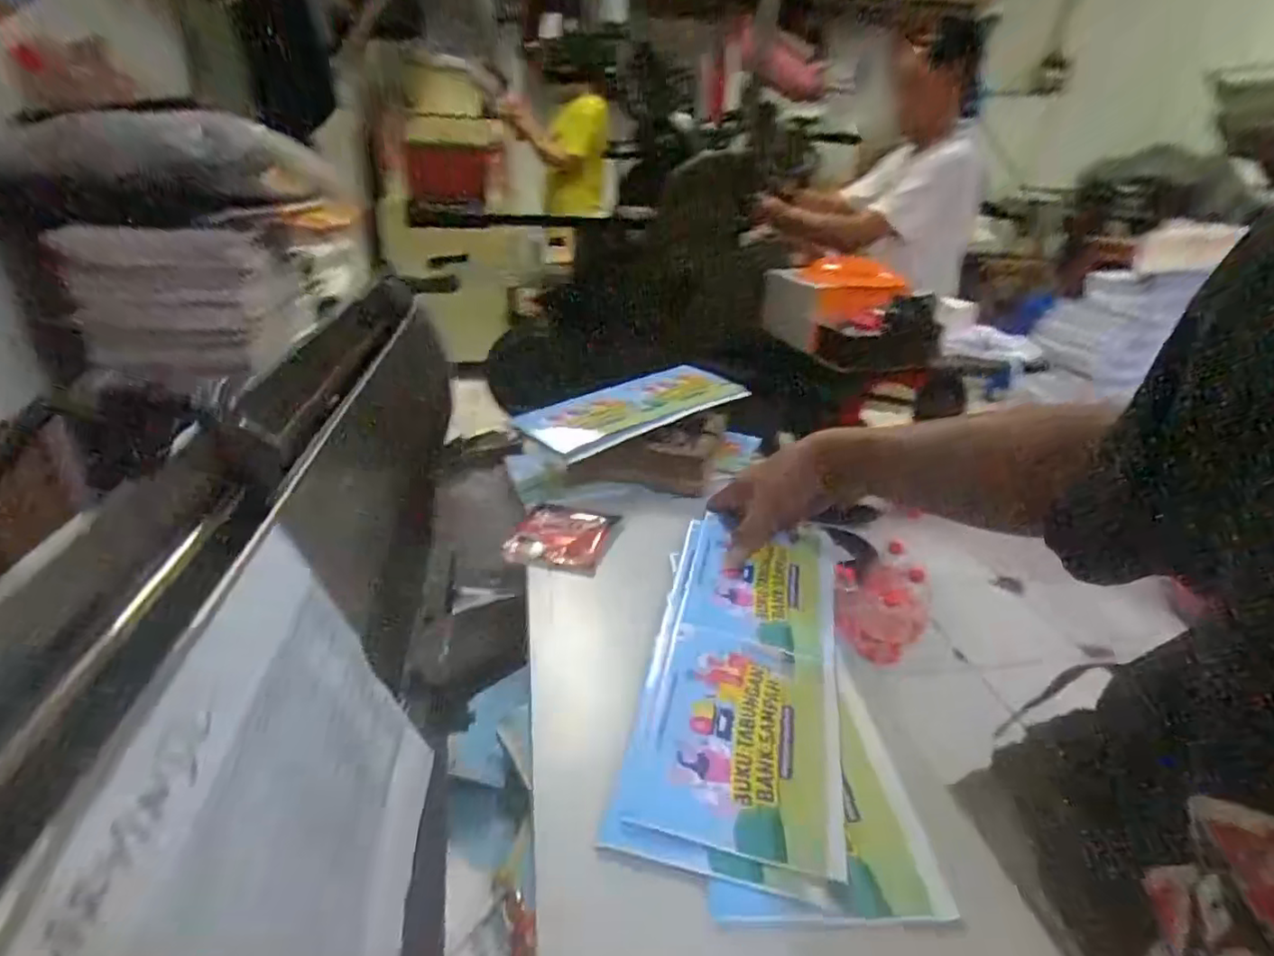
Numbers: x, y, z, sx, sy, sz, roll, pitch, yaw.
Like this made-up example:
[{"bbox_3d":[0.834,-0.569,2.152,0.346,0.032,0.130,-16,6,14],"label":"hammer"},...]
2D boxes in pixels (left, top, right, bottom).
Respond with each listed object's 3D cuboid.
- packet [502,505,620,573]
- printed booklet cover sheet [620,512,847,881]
[{"bbox_3d":[-0.070,0.050,0.580,0.084,0.012,0.087,10,28,14],"label":"packet"},{"bbox_3d":[0.082,0.122,0.439,0.114,0.007,0.284,11,32,10],"label":"printed booklet cover sheet"}]

